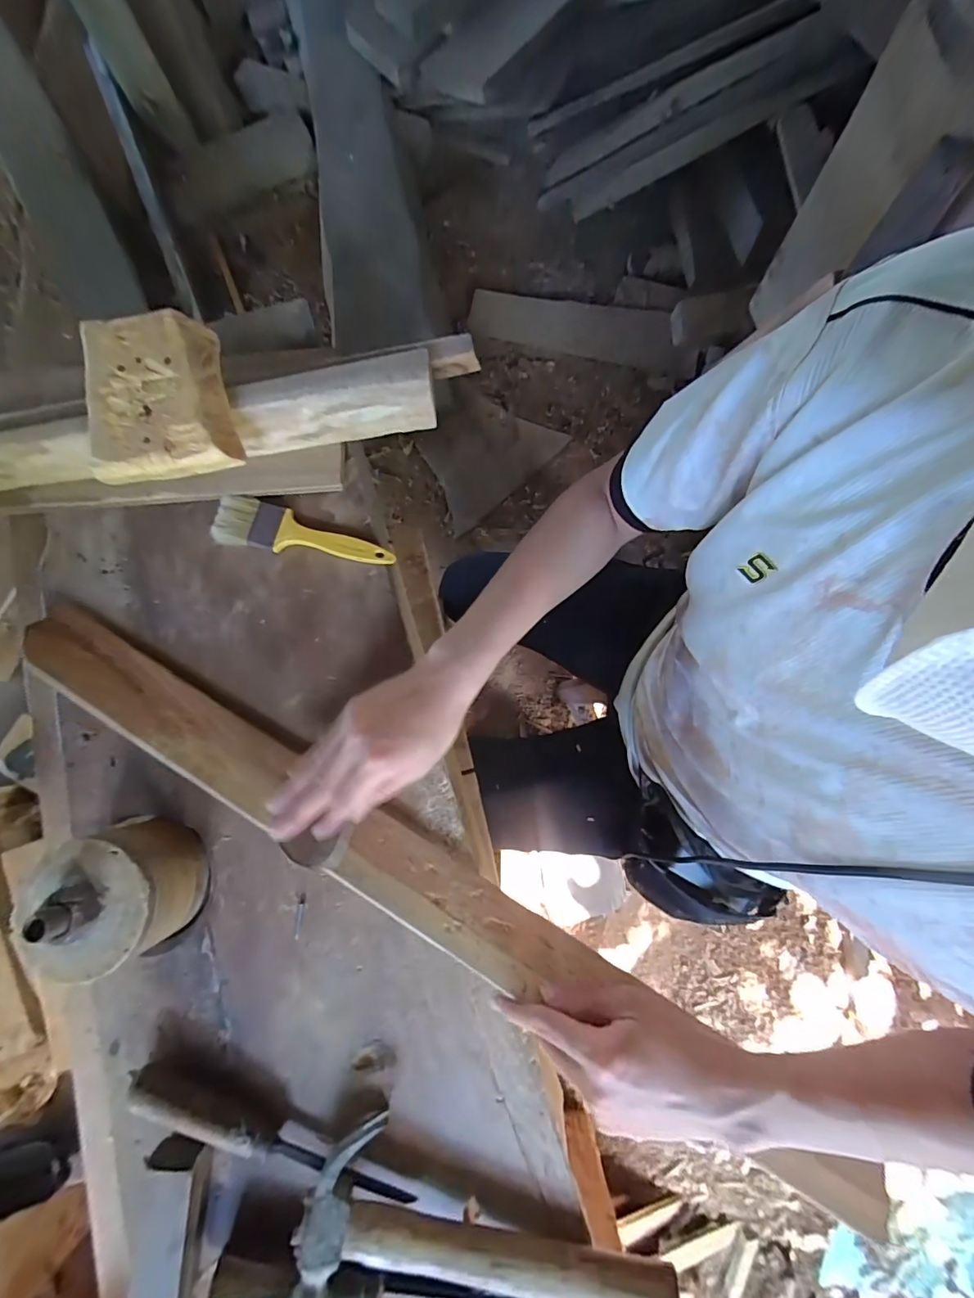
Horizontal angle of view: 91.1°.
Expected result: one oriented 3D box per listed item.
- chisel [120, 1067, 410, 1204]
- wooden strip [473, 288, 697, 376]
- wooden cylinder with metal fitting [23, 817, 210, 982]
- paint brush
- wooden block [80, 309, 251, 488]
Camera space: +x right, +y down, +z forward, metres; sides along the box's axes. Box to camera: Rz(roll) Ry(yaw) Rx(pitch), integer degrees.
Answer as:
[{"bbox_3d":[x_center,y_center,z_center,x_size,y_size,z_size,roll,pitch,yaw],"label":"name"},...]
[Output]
[{"bbox_3d":[-0.175,0.387,0.379,0.237,0.025,0.028,17,79,5],"label":"chisel"},{"bbox_3d":[0.252,-0.834,1.242,0.592,0.030,0.132,13,109,4],"label":"wooden strip"},{"bbox_3d":[-0.292,0.193,0.380,0.092,0.097,0.105,-14,78,-2],"label":"wooden cylinder with metal fitting"},{"bbox_3d":[-0.179,-0.114,0.468,0.179,0.011,0.047,10,79,3],"label":"paint brush"},{"bbox_3d":[-0.281,-0.213,0.404,0.111,0.044,0.124,-10,78,-1],"label":"wooden block"}]

